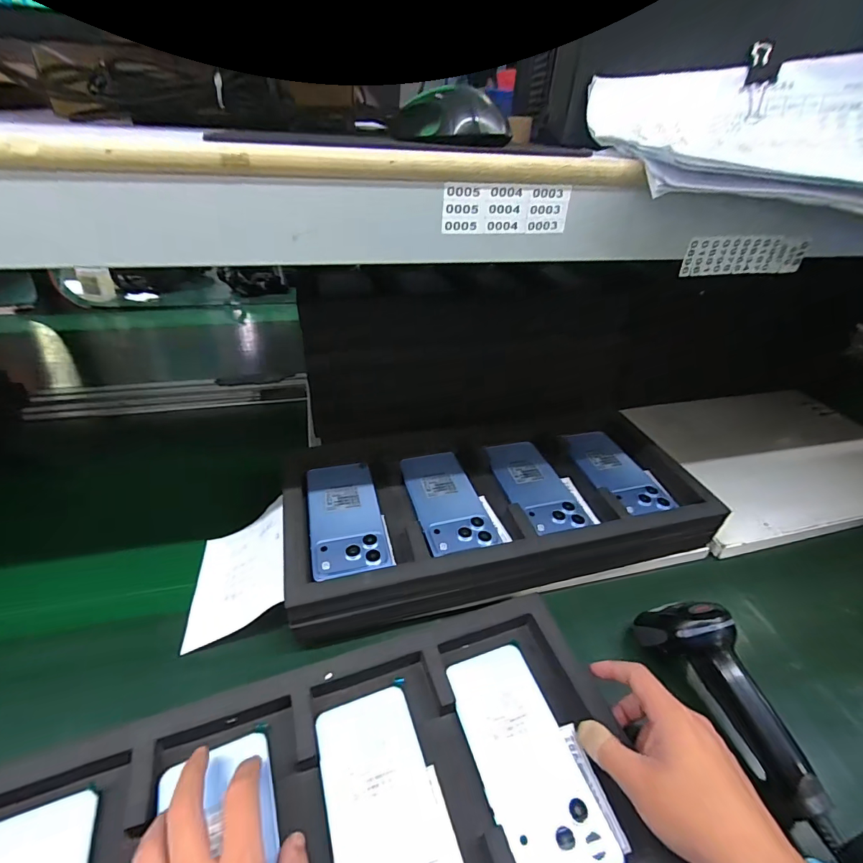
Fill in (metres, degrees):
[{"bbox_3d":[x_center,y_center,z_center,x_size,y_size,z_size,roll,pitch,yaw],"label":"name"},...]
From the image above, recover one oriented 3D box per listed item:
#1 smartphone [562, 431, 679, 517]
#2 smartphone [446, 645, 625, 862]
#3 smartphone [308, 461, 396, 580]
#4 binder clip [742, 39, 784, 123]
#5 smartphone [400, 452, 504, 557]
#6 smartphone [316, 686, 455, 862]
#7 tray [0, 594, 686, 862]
[{"bbox_3d":[0.228,0.048,0.535,0.065,0.012,0.136,-15,43,-10],"label":"smartphone"},{"bbox_3d":[0.073,0.258,0.347,0.077,0.009,0.163,-9,38,-16],"label":"smartphone"},{"bbox_3d":[-0.094,0.088,0.468,0.075,0.007,0.155,-8,38,-14],"label":"smartphone"},{"bbox_3d":[0.285,-0.305,0.375,0.021,0.064,0.018,0,12,-5],"label":"binder clip"},{"bbox_3d":[0.017,0.075,0.485,0.073,0.012,0.139,-9,38,-16],"label":"smartphone"},{"bbox_3d":[-0.033,0.274,0.308,0.076,0.004,0.159,-11,39,-19],"label":"smartphone"},{"bbox_3d":[-0.077,0.271,0.298,0.460,0.030,0.222,-8,38,-18],"label":"tray"}]

